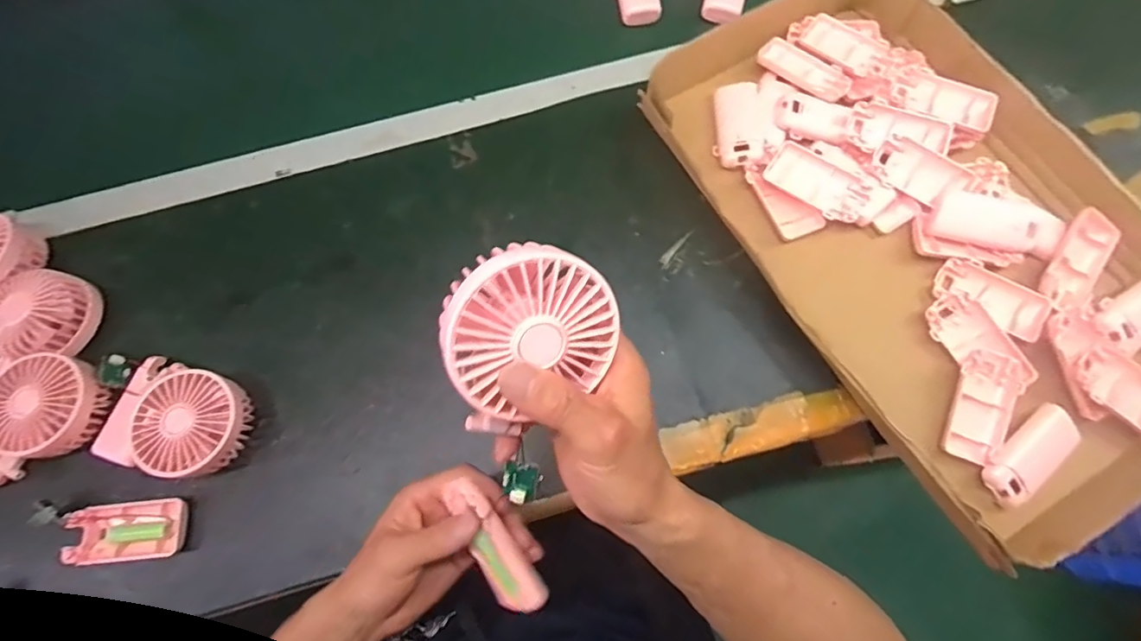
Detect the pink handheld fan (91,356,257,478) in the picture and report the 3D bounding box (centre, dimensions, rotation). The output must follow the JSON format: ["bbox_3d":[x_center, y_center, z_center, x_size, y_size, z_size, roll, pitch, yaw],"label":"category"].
[{"bbox_3d":[-0.347,0.086,0.468,0.135,0.044,0.094,15,74,6],"label":"pink handheld fan"}]

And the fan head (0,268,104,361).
[{"bbox_3d":[-0.486,-0.004,0.501,0.082,0.043,0.082,0,73,1],"label":"fan head"}]

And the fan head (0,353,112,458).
[{"bbox_3d":[-0.460,0.075,0.475,0.087,0.042,0.084,0,73,1],"label":"fan head"}]

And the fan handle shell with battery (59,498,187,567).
[{"bbox_3d":[-0.370,0.177,0.456,0.092,0.016,0.047,-5,73,0],"label":"fan handle shell with battery"}]

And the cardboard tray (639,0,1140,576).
[{"bbox_3d":[0.330,-0.095,0.503,0.318,0.050,0.526,-28,74,-7],"label":"cardboard tray"}]

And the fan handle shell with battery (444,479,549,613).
[{"bbox_3d":[-0.050,0.150,0.359,0.034,0.033,0.087,-30,87,-8],"label":"fan handle shell with battery"}]

